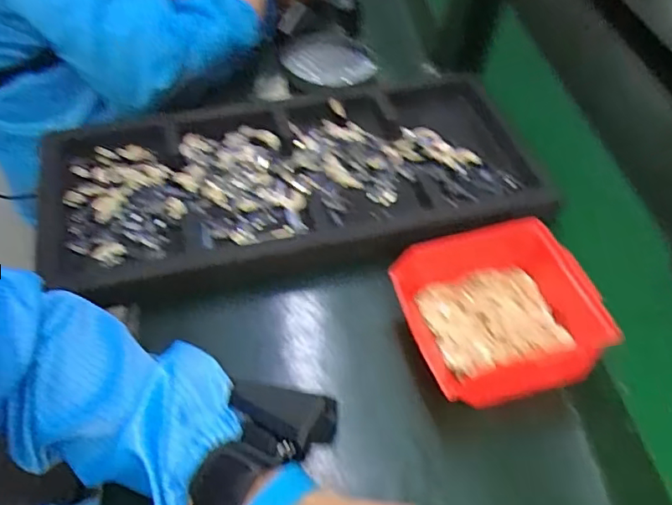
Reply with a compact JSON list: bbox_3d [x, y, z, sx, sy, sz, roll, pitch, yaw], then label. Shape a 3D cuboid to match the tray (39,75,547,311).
[{"bbox_3d":[-0.031,-0.079,0.593,0.501,0.036,0.261,-12,51,-16],"label":"tray"}]

